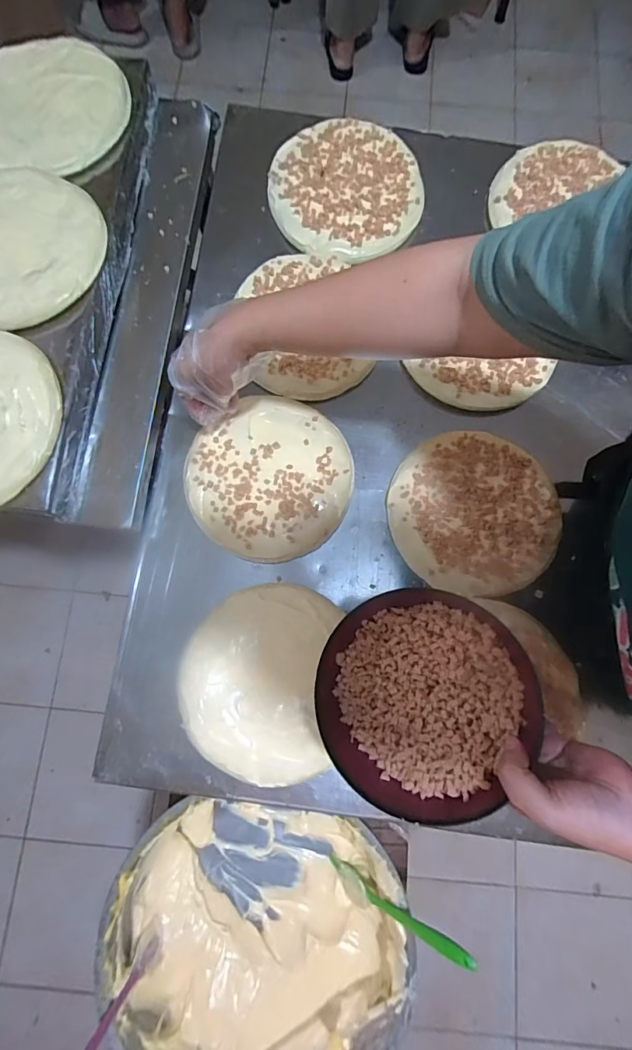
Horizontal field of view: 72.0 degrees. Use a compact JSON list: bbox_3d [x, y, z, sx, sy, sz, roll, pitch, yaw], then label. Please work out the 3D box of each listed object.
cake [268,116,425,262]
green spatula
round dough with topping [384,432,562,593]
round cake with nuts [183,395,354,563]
[{"bbox_3d":[0.041,-0.448,0.583,0.198,0.012,0.188,0,86,-2],"label":"cake"},{"bbox_3d":[0.096,0.487,0.547,0.020,0.261,0.049,-2,73,-30],"label":"green spatula"},{"bbox_3d":[0.186,-0.015,0.517,0.192,0.030,0.186,0,75,-2],"label":"round dough with topping"},{"bbox_3d":[-0.054,-0.058,0.522,0.187,0.028,0.194,0,75,-2],"label":"round cake with nuts"}]

